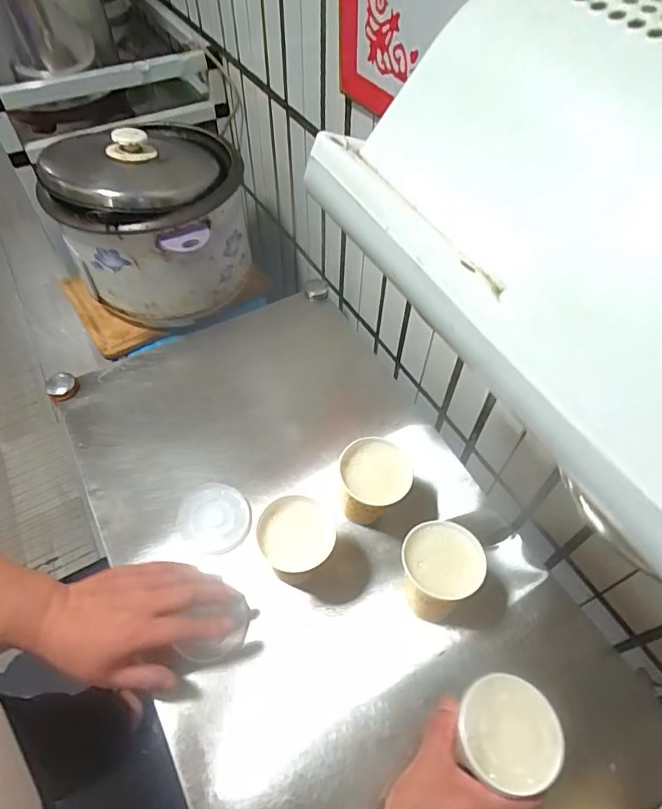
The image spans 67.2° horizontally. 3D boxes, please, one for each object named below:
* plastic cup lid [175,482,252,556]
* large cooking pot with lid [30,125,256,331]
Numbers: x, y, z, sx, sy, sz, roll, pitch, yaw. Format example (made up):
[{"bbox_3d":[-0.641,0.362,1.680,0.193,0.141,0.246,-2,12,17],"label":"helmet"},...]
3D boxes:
[{"bbox_3d":[-0.136,0.130,0.576,0.078,0.012,0.079,0,54,-1],"label":"plastic cup lid"},{"bbox_3d":[-0.282,-0.285,0.803,0.261,0.238,0.243,0,54,-1],"label":"large cooking pot with lid"}]

